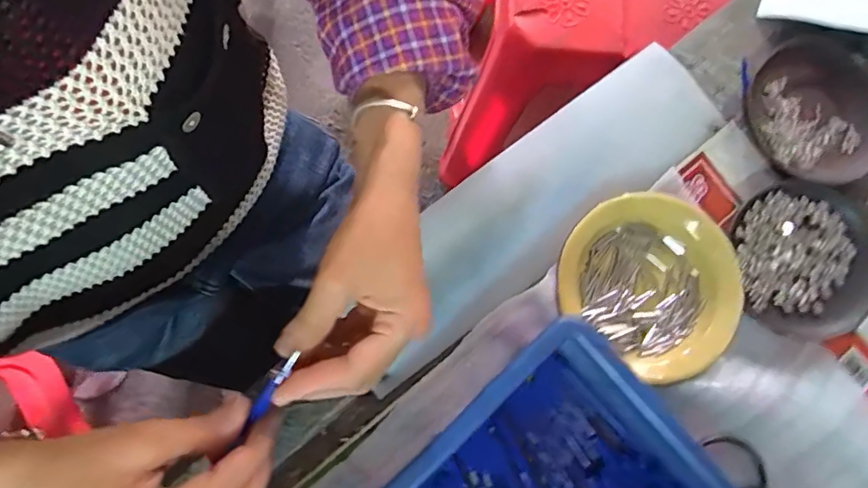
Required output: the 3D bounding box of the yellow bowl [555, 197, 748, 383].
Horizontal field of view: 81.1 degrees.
[{"bbox_3d":[0.164,0.027,0.379,0.129,0.030,0.120,42,82,6],"label":"yellow bowl"}]

